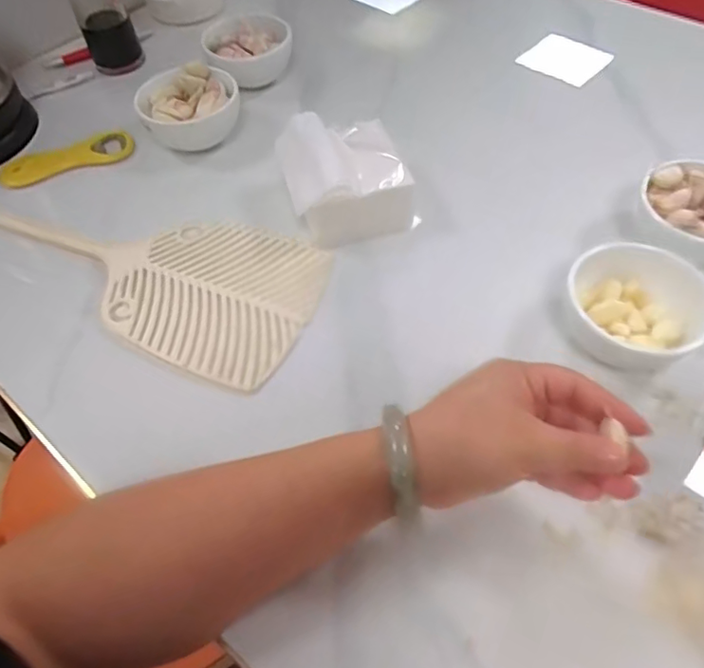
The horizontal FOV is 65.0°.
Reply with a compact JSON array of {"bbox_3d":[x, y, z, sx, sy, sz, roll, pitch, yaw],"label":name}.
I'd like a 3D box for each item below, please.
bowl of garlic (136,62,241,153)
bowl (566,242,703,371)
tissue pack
[{"bbox_3d":[-0.166,-0.231,0.557,0.095,0.055,0.100,-23,57,-12],"label":"bowl of garlic"},{"bbox_3d":[0.199,-0.019,0.392,0.095,0.047,0.099,33,63,23],"label":"bowl"},{"bbox_3d":[-0.005,-0.131,0.469,0.099,0.070,0.106,-17,56,-9],"label":"tissue pack"}]

